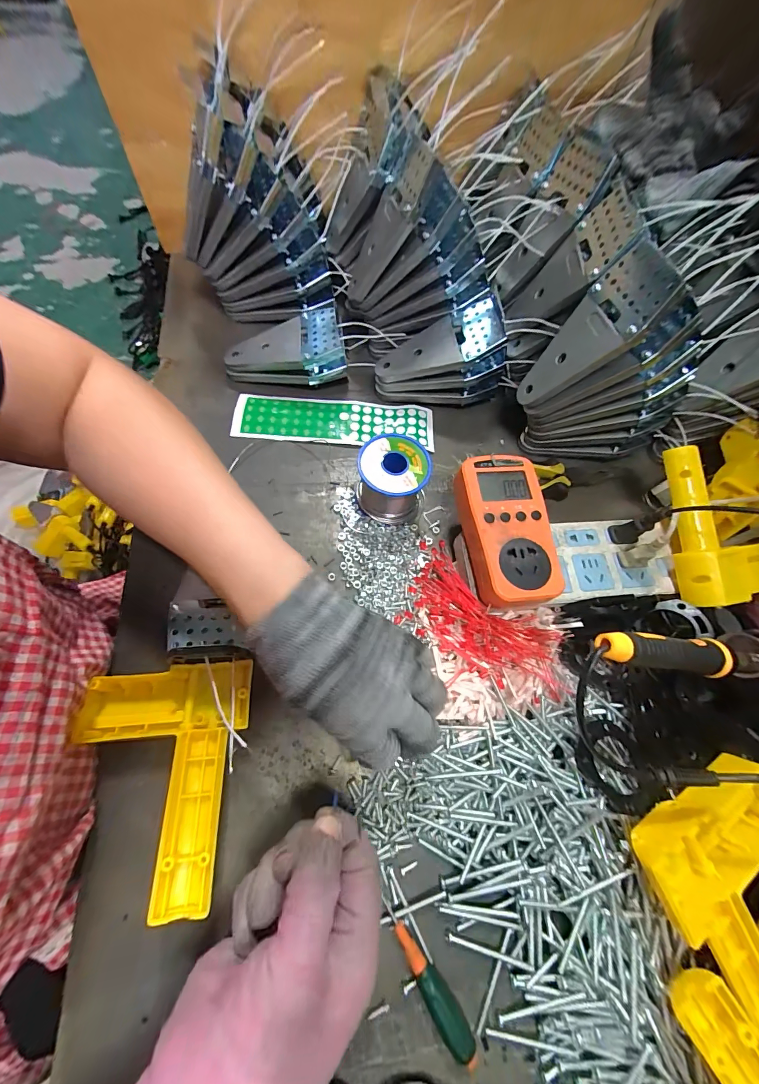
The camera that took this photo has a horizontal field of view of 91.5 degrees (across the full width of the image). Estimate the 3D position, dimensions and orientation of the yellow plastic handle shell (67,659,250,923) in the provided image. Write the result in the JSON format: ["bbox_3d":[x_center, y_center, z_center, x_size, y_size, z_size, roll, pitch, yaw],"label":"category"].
[{"bbox_3d":[-0.156,0.160,0.258,0.117,0.033,0.143,1,66,-5],"label":"yellow plastic handle shell"}]

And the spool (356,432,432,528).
[{"bbox_3d":[0.012,-0.059,0.352,0.067,0.059,0.062,2,66,-5],"label":"spool"}]

